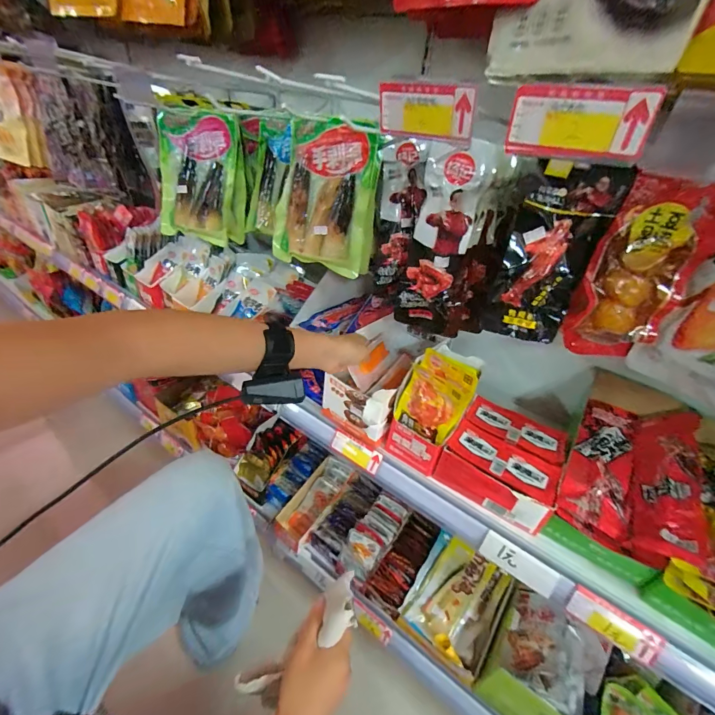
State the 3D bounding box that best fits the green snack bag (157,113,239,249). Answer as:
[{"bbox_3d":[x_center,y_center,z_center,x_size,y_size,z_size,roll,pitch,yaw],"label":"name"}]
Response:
[{"bbox_3d":[-0.286,-0.319,0.639,0.148,0.204,0.027,13,18,12],"label":"green snack bag"}]

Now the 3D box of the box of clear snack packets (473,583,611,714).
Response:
[{"bbox_3d":[0.292,0.476,0.570,0.134,0.129,0.149,26,39,25],"label":"box of clear snack packets"}]

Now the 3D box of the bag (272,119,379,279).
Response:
[{"bbox_3d":[-0.051,-0.235,0.530,0.146,0.193,0.056,20,37,17],"label":"bag"}]

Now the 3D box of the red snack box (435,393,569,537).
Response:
[{"bbox_3d":[0.214,0.144,0.529,0.143,0.063,0.161,24,38,22],"label":"red snack box"}]

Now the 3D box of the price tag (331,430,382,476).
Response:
[{"bbox_3d":[-0.003,0.147,0.561,0.086,0.035,0.004,24,3,25],"label":"price tag"}]

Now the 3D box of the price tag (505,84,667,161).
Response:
[{"bbox_3d":[0.153,-0.165,0.251,0.088,0.040,0.006,22,43,27],"label":"price tag"}]

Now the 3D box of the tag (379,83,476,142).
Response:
[{"bbox_3d":[0.057,-0.211,0.308,0.087,0.038,0.009,25,46,27],"label":"tag"}]

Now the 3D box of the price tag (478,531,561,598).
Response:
[{"bbox_3d":[0.203,0.261,0.452,0.089,0.032,0.005,29,2,24],"label":"price tag"}]

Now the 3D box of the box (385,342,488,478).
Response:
[{"bbox_3d":[0.105,0.073,0.514,0.094,0.164,0.083,20,36,17],"label":"box"}]

